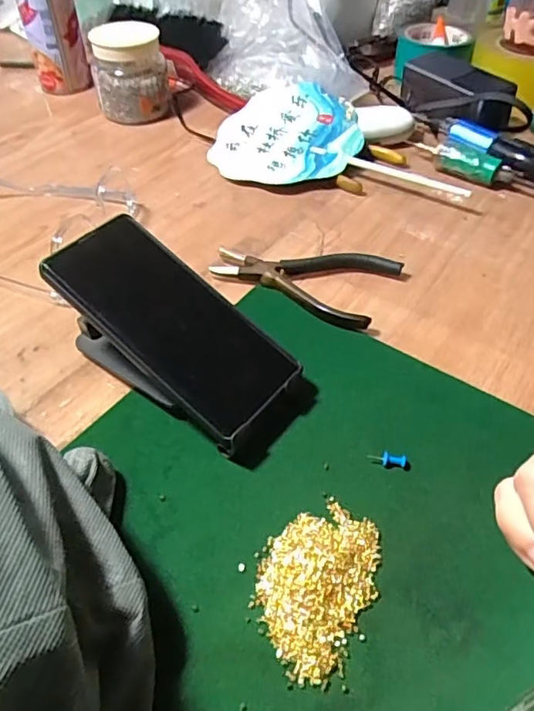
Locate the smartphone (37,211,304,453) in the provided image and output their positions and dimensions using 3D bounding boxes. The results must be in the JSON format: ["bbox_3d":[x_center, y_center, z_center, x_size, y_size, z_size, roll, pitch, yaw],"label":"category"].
[{"bbox_3d":[-0.058,-0.024,0.350,0.158,0.008,0.080,41,56,9],"label":"smartphone"}]

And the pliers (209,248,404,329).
[{"bbox_3d":[0.030,-0.068,0.451,0.137,0.014,0.079,21,51,19],"label":"pliers"}]

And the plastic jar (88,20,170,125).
[{"bbox_3d":[-0.157,-0.327,0.648,0.087,0.092,0.069,-11,48,-9],"label":"plastic jar"}]

